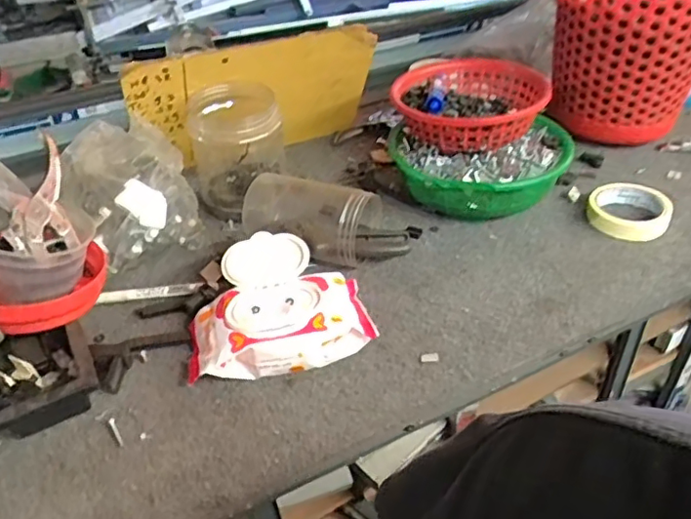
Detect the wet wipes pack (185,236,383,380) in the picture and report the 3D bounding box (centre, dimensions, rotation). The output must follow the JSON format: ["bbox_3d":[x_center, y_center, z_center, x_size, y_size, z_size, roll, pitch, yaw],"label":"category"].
[{"bbox_3d":[-0.071,0.045,0.612,0.174,0.068,0.142,-9,37,-6],"label":"wet wipes pack"}]

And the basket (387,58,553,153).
[{"bbox_3d":[0.153,-0.197,0.752,0.185,0.060,0.184,12,40,20],"label":"basket"}]

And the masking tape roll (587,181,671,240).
[{"bbox_3d":[0.358,-0.064,0.749,0.095,0.031,0.095,-3,37,2],"label":"masking tape roll"}]

